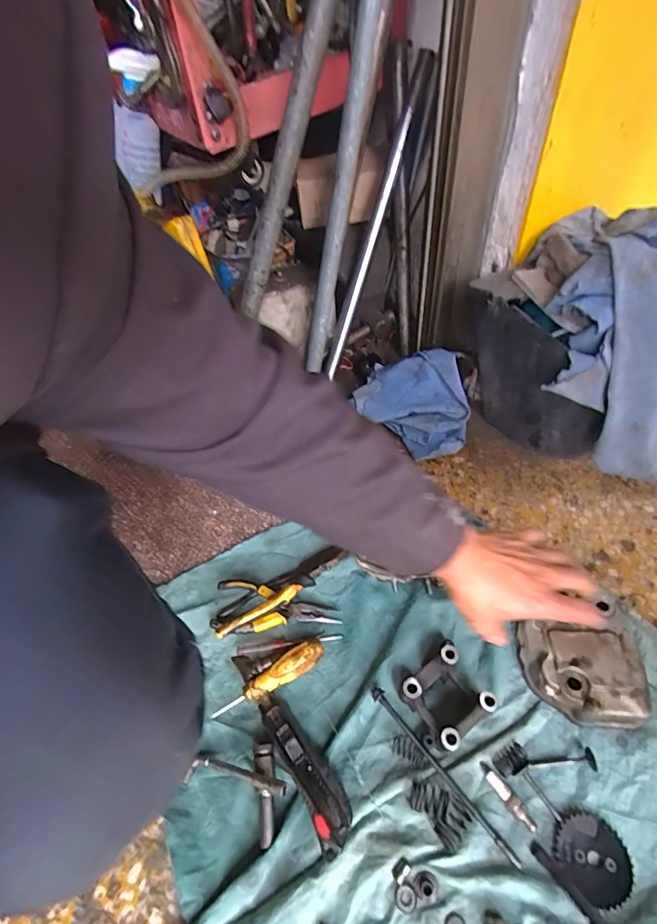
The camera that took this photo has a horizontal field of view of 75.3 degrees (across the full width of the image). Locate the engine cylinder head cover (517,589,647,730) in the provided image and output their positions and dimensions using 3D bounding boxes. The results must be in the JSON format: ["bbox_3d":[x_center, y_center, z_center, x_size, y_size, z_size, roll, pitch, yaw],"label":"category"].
[{"bbox_3d":[0.267,0.211,0.459,0.103,0.049,0.119,-3,49,4],"label":"engine cylinder head cover"}]

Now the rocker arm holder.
[{"bbox_3d":[0.120,0.243,0.438,0.078,0.047,0.069,-31,53,-19],"label":"rocker arm holder"}]

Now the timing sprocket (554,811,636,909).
[{"bbox_3d":[0.231,0.343,0.370,0.059,0.008,0.059,-3,49,3],"label":"timing sprocket"}]

